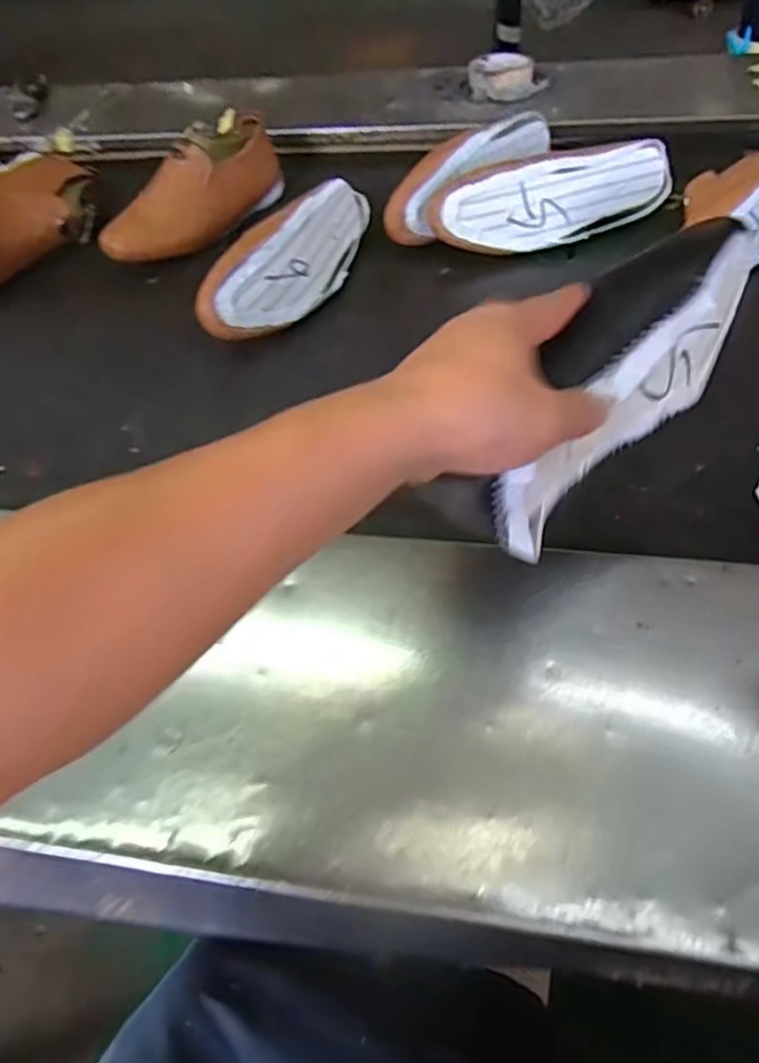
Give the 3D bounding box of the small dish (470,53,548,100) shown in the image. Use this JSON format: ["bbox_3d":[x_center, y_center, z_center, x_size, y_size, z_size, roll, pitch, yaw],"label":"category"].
[{"bbox_3d":[0.176,-0.626,0.916,0.107,0.033,0.100,-3,52,4],"label":"small dish"}]

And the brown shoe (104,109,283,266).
[{"bbox_3d":[-0.209,-0.399,0.773,0.081,0.080,0.259,35,63,28],"label":"brown shoe"}]

